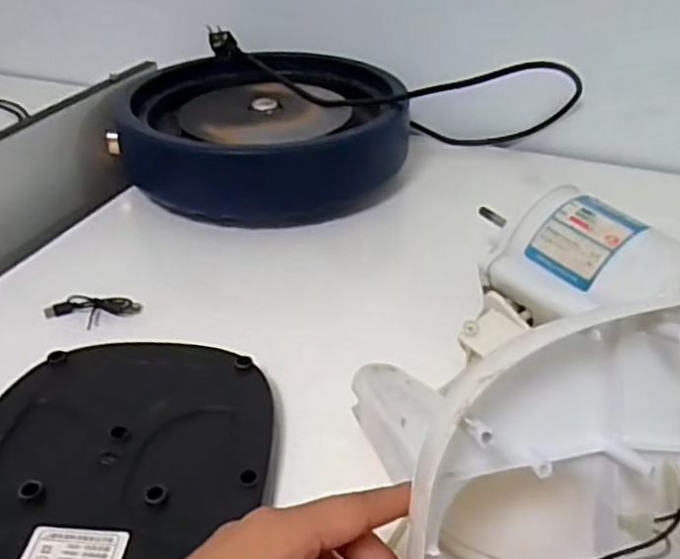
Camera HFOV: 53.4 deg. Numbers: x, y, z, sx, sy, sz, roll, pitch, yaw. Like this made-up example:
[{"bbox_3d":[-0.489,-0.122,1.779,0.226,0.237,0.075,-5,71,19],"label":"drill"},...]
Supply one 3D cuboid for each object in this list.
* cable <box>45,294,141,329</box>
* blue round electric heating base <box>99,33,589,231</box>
[{"bbox_3d":[-0.199,0.026,0.538,0.074,0.013,0.028,1,36,2],"label":"cable"},{"bbox_3d":[-0.097,-0.170,0.755,0.290,0.082,0.291,-24,42,-29],"label":"blue round electric heating base"}]

